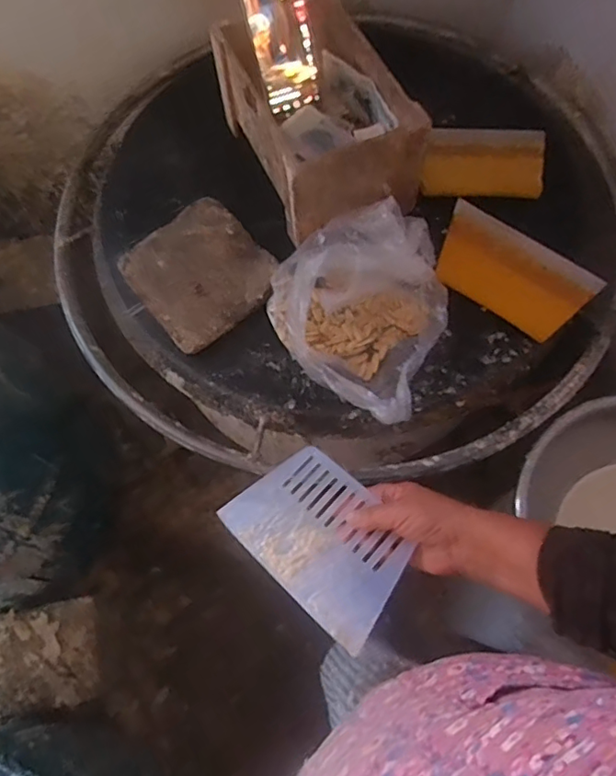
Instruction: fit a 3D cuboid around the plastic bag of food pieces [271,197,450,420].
[{"bbox_3d":[0.050,-0.086,0.603,0.186,0.099,0.234,19,70,8],"label":"plastic bag of food pieces"}]

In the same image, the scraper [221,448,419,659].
[{"bbox_3d":[0.013,0.136,0.515,0.116,0.013,0.175,-45,61,-12],"label":"scraper"}]

